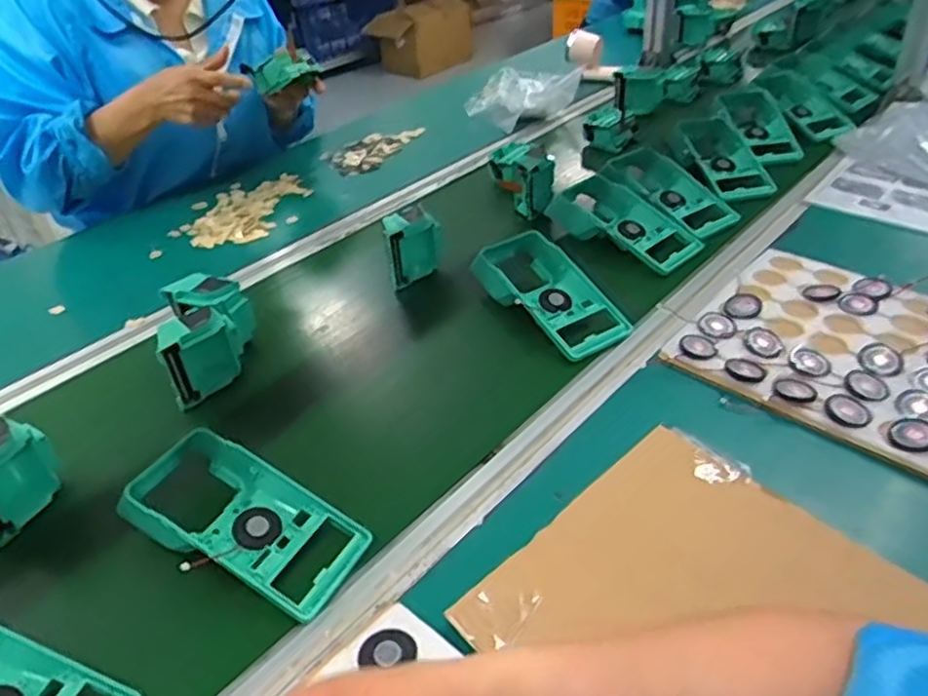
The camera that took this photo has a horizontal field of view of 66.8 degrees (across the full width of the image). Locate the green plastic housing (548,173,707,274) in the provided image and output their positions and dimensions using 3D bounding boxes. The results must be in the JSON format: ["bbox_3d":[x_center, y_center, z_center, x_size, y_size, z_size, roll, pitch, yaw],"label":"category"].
[{"bbox_3d":[0.193,-0.151,0.850,0.195,0.049,0.101,28,47,35],"label":"green plastic housing"}]

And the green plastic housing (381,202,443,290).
[{"bbox_3d":[-0.068,-0.114,0.826,0.071,0.080,0.046,-32,45,-32],"label":"green plastic housing"}]

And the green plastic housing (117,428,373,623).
[{"bbox_3d":[-0.163,0.128,0.525,0.175,0.054,0.090,15,41,23],"label":"green plastic housing"}]

